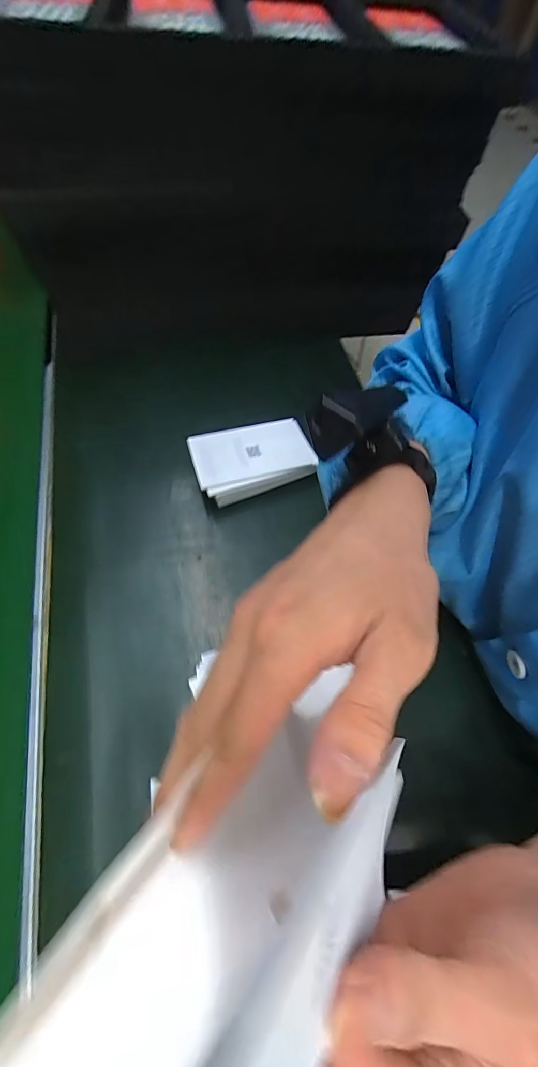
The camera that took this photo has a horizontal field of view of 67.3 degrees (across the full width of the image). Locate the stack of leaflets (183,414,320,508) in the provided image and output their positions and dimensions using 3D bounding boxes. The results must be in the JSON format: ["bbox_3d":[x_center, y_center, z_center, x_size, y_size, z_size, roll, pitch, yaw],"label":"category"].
[{"bbox_3d":[-0.018,-0.080,0.440,0.121,0.032,0.078,-16,64,-7],"label":"stack of leaflets"}]

